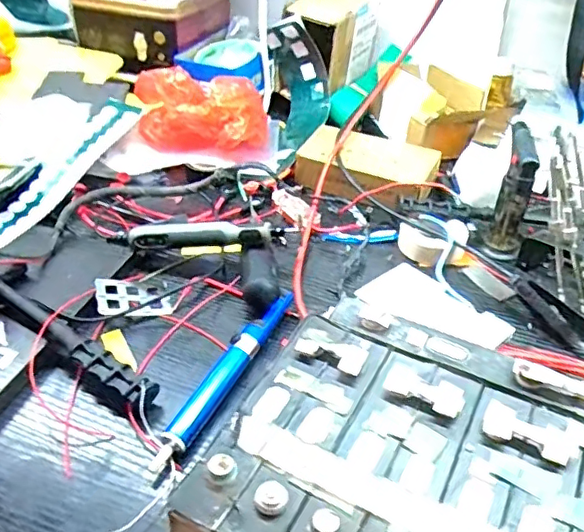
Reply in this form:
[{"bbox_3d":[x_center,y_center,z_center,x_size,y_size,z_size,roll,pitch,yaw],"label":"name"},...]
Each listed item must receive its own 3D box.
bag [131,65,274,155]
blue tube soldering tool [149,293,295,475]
[{"bbox_3d":[-0.113,-0.179,0.702,0.164,0.096,0.092,3,38,2],"label":"bag"},{"bbox_3d":[-0.048,0.083,0.446,0.021,0.021,0.181,18,41,20],"label":"blue tube soldering tool"}]

